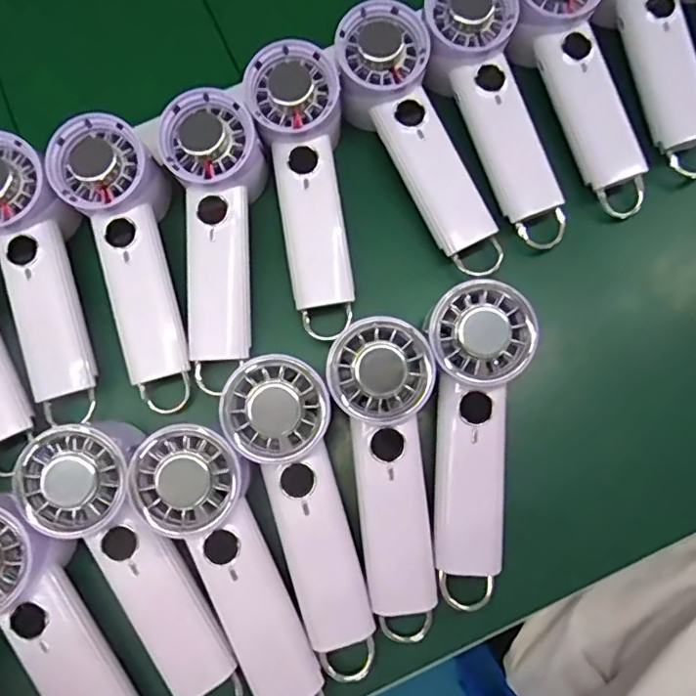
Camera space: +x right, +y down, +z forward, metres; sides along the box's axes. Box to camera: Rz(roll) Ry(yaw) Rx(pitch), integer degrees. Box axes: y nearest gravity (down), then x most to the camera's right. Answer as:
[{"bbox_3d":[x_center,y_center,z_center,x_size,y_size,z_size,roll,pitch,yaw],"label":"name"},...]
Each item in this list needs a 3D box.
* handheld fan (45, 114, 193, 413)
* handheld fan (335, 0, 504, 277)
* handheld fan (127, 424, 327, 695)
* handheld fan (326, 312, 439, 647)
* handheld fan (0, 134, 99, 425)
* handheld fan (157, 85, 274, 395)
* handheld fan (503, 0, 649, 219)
[{"bbox_3d":[-0.142,-0.057,0.369,0.064,0.037,0.188,-15,93,-2],"label":"handheld fan"},{"bbox_3d":[0.052,-0.142,0.391,0.062,0.047,0.197,-27,94,-4],"label":"handheld fan"},{"bbox_3d":[-0.064,0.134,0.325,0.060,0.033,0.190,-25,96,-4],"label":"handheld fan"},{"bbox_3d":[0.026,0.077,0.331,0.057,0.028,0.188,-6,97,0],"label":"handheld fan"},{"bbox_3d":[-0.210,-0.046,0.371,0.064,0.039,0.194,-16,94,-2],"label":"handheld fan"},{"bbox_3d":[-0.088,-0.071,0.372,0.065,0.040,0.194,-1,92,2],"label":"handheld fan"},{"bbox_3d":[0.168,-0.191,0.391,0.066,0.040,0.199,-23,98,-3],"label":"handheld fan"}]

